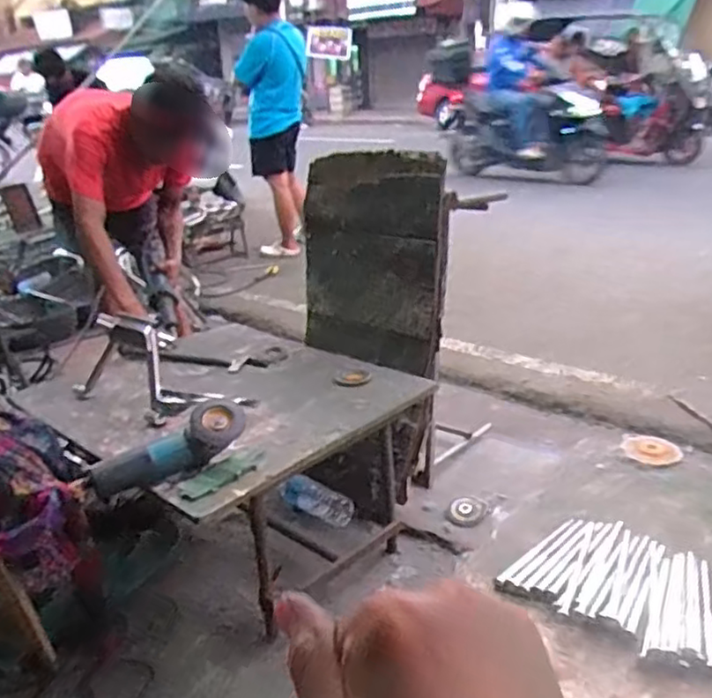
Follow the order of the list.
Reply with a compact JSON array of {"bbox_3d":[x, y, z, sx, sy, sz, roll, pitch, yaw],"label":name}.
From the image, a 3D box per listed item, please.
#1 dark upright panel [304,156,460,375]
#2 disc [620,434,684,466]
[{"bbox_3d":[0.040,-0.224,1.666,0.427,0.522,0.035,12,15,32],"label":"dark upright panel"},{"bbox_3d":[0.482,0.164,1.085,0.069,0.016,0.090,-13,25,-22],"label":"disc"}]

